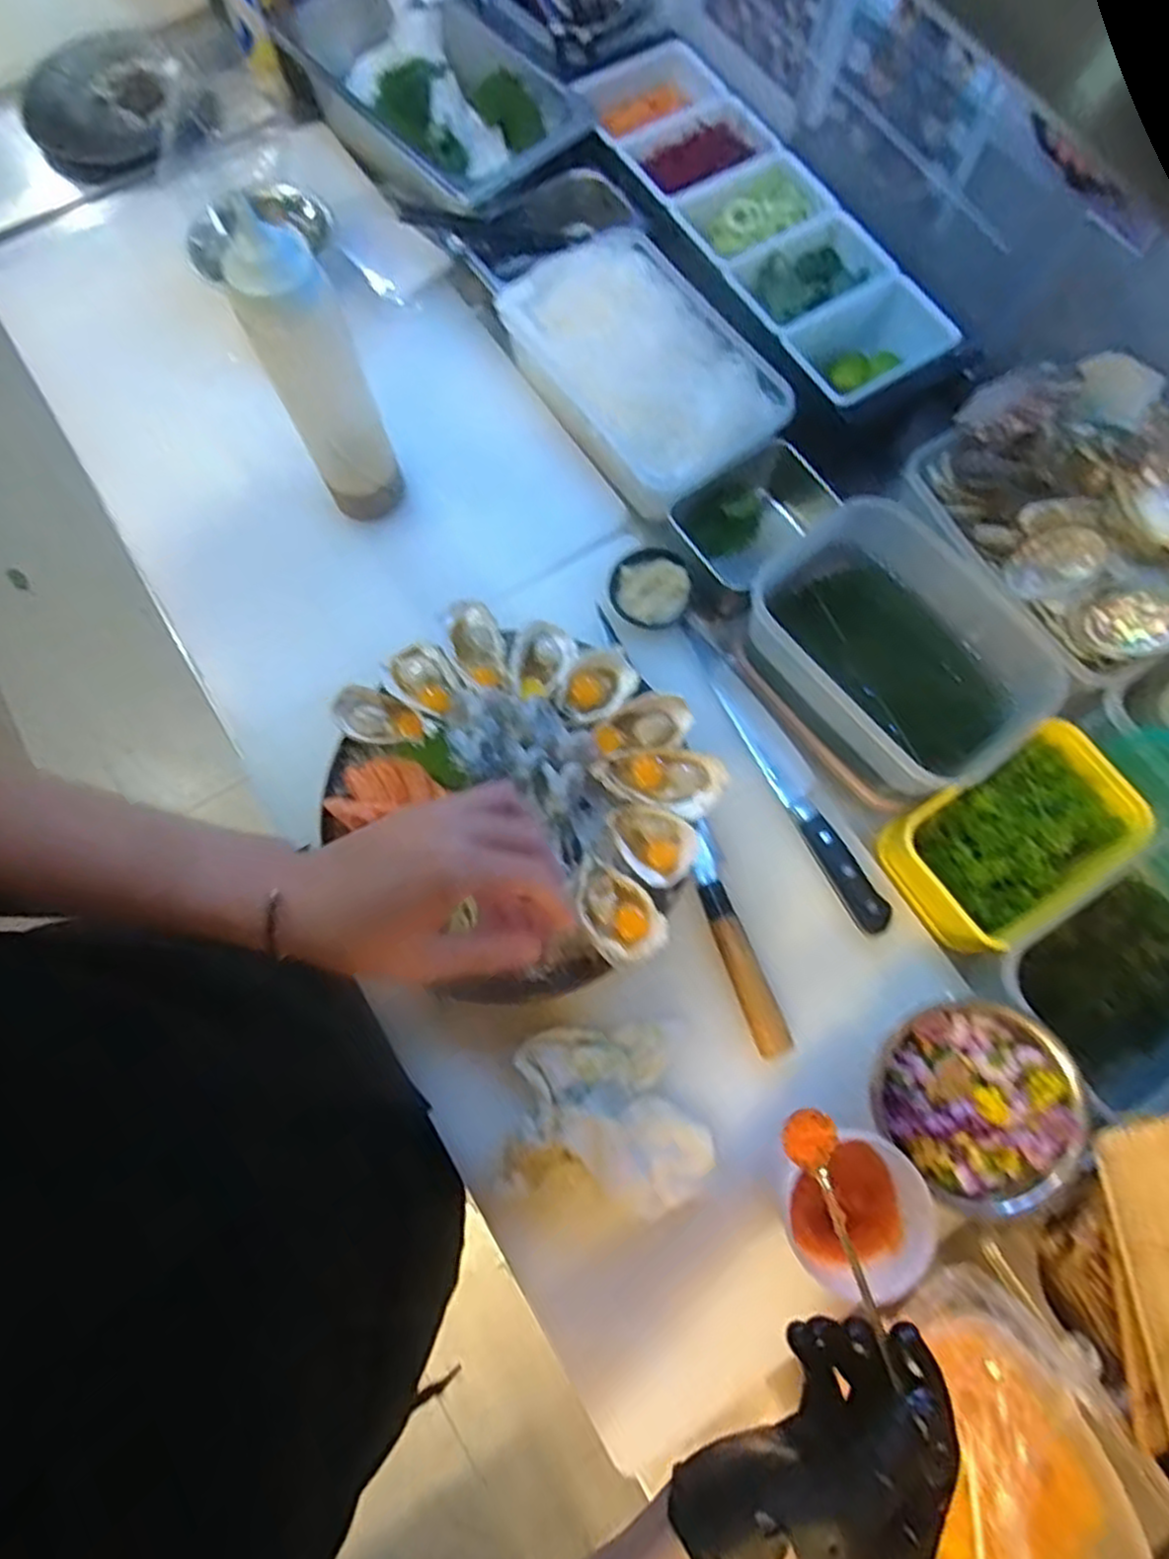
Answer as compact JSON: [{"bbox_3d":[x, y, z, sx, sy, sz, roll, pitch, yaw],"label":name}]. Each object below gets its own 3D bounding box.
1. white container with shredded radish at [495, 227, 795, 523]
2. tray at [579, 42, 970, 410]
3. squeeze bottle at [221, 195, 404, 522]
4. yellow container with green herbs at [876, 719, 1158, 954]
[{"bbox_3d":[0.057,-0.384,0.678,0.172,0.060,0.261,-33,78,-8],"label":"white container with shredded radish"},{"bbox_3d":[0.156,-0.538,0.717,0.153,0.056,0.460,-29,77,-8],"label":"tray"},{"bbox_3d":[-0.199,-0.300,0.564,0.065,0.229,0.058,-22,76,-6],"label":"squeeze bottle"},{"bbox_3d":[0.332,0.046,0.581,0.181,0.067,0.112,-32,78,-8],"label":"yellow container with green herbs"}]

